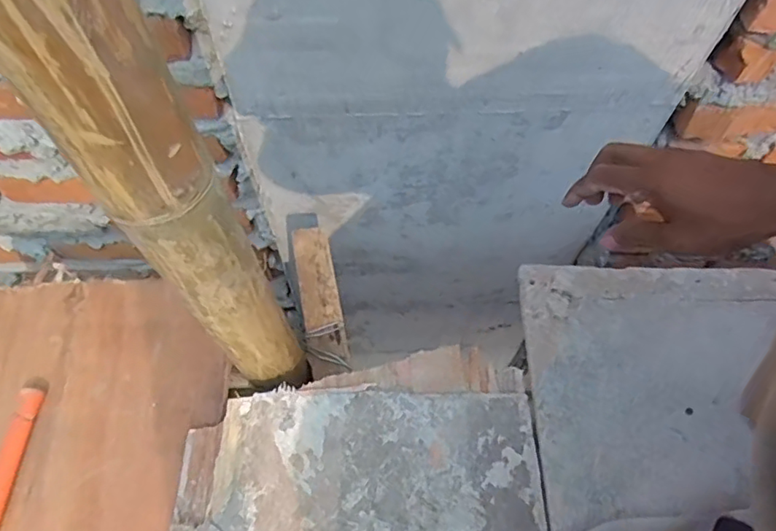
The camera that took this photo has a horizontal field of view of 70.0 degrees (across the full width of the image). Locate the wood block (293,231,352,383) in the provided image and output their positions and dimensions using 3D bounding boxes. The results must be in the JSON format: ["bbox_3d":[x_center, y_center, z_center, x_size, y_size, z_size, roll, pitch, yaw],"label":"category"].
[{"bbox_3d":[-0.081,0.037,0.656,0.045,0.013,0.184,-10,62,-6],"label":"wood block"}]

